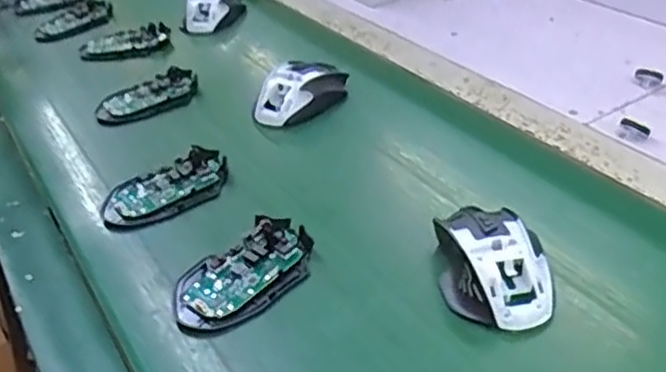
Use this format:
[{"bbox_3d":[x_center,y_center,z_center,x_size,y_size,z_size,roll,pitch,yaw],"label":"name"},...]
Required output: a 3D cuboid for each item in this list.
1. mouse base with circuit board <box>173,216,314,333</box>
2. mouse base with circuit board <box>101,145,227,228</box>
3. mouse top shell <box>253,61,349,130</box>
[{"bbox_3d":[-0.064,0.063,0.507,0.114,0.019,0.064,-31,42,-30],"label":"mouse base with circuit board"},{"bbox_3d":[-0.147,0.002,0.607,0.113,0.019,0.062,-21,37,-19],"label":"mouse base with circuit board"},{"bbox_3d":[-0.034,-0.102,0.720,0.069,0.037,0.114,23,45,35],"label":"mouse top shell"}]

